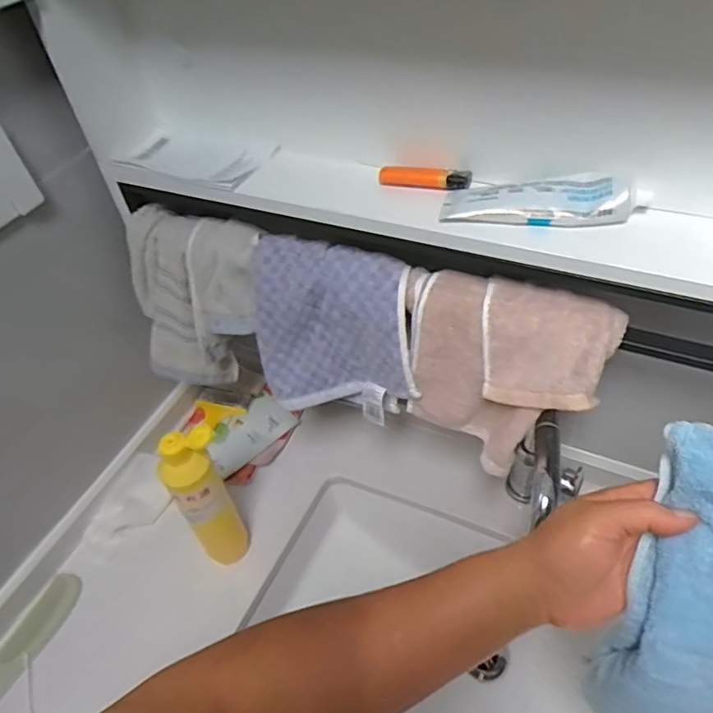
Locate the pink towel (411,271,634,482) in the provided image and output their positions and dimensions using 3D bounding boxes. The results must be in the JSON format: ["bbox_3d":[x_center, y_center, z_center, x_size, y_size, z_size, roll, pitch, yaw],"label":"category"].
[{"bbox_3d":[0.127,0.018,0.533,0.180,0.175,0.053,23,32,31],"label":"pink towel"}]

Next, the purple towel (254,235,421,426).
[{"bbox_3d":[-0.022,-0.021,0.594,0.169,0.177,0.034,12,31,20],"label":"purple towel"}]

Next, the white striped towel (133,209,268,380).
[{"bbox_3d":[-0.184,-0.058,0.683,0.187,0.227,0.068,22,34,25],"label":"white striped towel"}]

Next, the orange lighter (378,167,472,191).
[{"bbox_3d":[0.061,-0.160,0.521,0.082,0.014,0.016,9,49,15],"label":"orange lighter"}]

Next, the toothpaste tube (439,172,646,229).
[{"bbox_3d":[0.154,-0.130,0.474,0.160,0.028,0.041,6,48,12],"label":"toothpaste tube"}]

